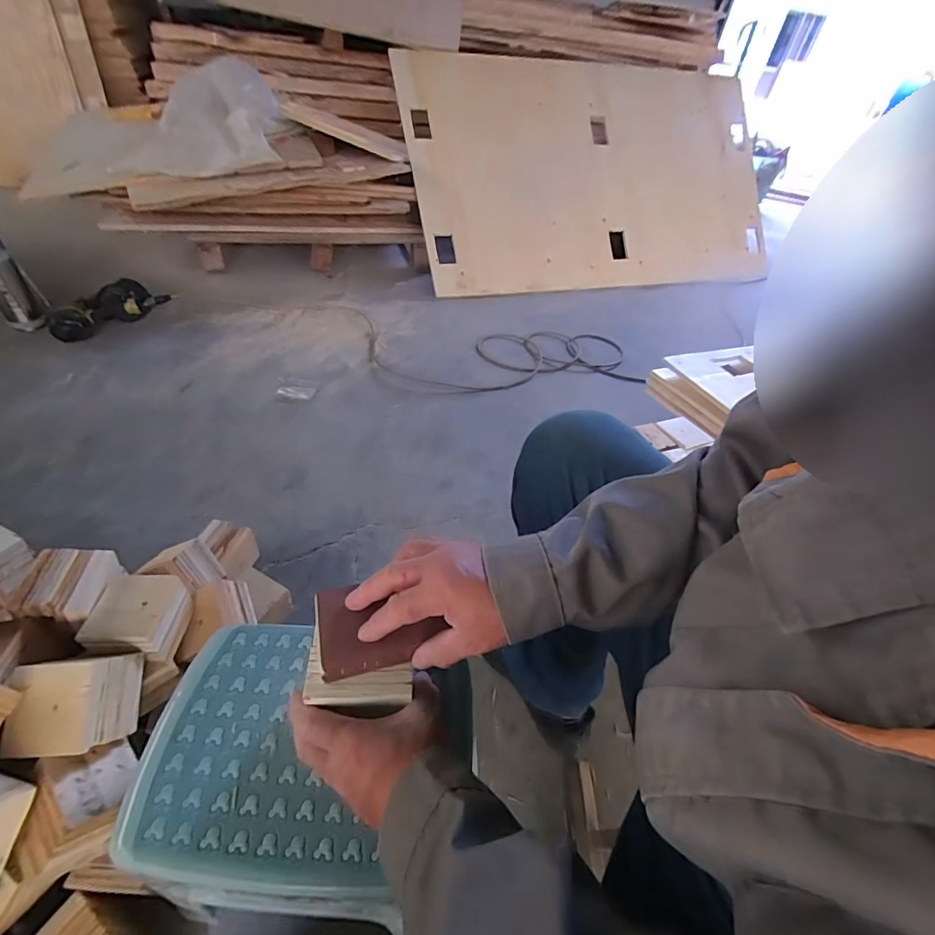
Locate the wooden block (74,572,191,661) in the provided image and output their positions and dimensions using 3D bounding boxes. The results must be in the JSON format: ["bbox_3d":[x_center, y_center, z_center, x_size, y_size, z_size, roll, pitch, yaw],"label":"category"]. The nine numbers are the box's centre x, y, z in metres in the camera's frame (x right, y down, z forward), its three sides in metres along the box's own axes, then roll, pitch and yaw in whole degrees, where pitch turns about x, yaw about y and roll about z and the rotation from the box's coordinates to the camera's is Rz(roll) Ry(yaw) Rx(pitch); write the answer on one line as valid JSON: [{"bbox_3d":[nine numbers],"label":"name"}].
[{"bbox_3d":[-0.441,0.202,0.605,0.091,0.079,0.097,4,44,-4],"label":"wooden block"}]

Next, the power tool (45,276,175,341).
[{"bbox_3d":[-1.153,-0.511,1.444,0.352,0.099,0.126,-31,54,-17],"label":"power tool"}]

